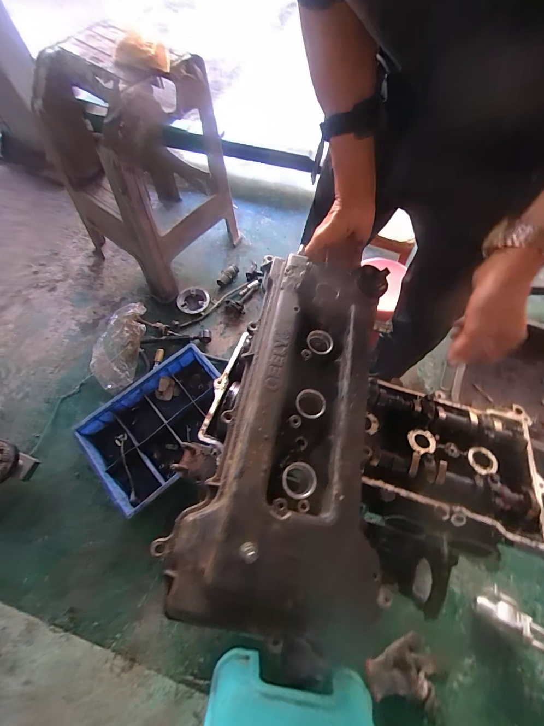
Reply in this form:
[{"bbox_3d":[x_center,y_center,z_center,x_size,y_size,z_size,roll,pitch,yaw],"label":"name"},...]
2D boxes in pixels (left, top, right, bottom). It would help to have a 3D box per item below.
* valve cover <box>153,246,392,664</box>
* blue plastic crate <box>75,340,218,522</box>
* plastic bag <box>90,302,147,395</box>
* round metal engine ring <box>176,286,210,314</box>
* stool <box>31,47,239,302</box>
[{"bbox_3d":[0.035,0.044,0.365,0.192,0.066,0.436,11,61,7],"label":"valve cover"},{"bbox_3d":[-0.318,0.188,0.936,0.424,0.116,0.300,-40,72,-15],"label":"blue plastic crate"},{"bbox_3d":[-0.528,-0.071,1.052,0.148,0.076,0.340,2,66,2],"label":"plastic bag"},{"bbox_3d":[-0.303,-0.246,1.181,0.116,0.027,0.122,0,66,1],"label":"round metal engine ring"},{"bbox_3d":[-0.453,-0.662,1.040,0.501,0.565,0.476,35,71,15],"label":"stool"}]

